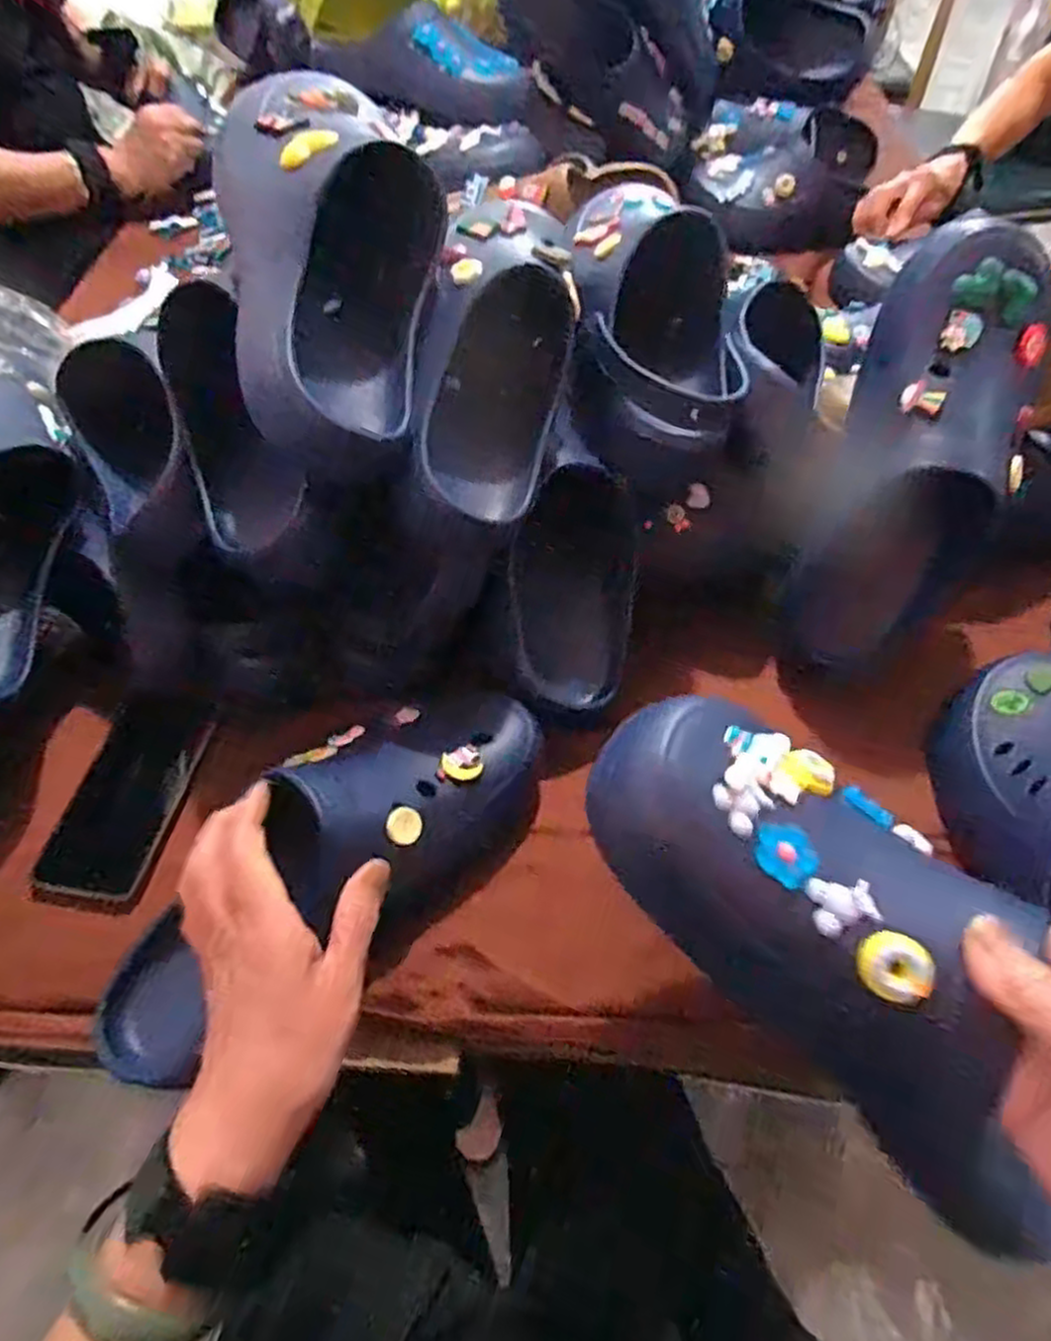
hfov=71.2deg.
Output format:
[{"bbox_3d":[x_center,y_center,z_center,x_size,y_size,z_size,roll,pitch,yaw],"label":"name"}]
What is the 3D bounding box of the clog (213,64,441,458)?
[{"bbox_3d":[-0.111,-0.242,0.417,0.131,0.088,0.250,-3,78,-2],"label":"clog"}]

